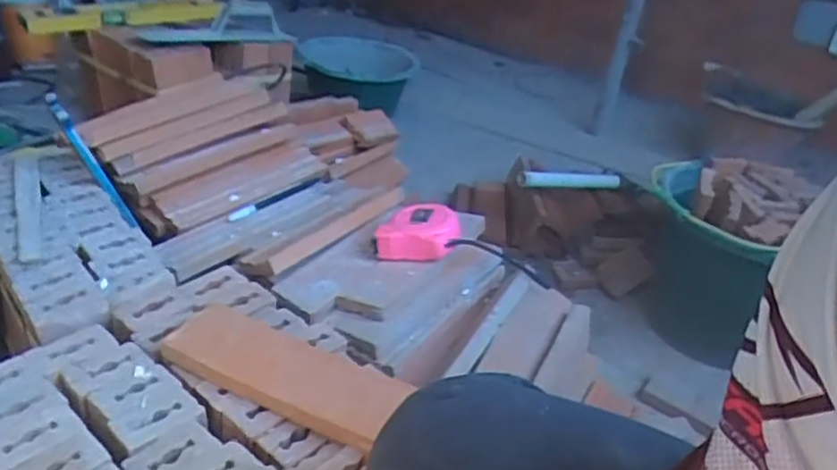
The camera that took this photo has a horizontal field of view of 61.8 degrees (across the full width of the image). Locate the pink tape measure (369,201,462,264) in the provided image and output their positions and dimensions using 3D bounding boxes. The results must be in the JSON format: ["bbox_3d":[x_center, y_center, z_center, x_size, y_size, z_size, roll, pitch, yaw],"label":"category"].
[{"bbox_3d":[0.001,-0.007,0.825,0.098,0.045,0.082,9,31,4],"label":"pink tape measure"}]

